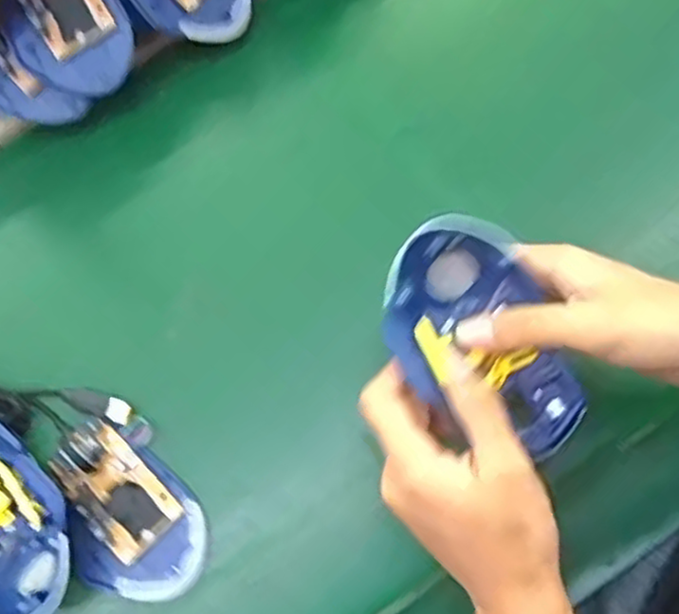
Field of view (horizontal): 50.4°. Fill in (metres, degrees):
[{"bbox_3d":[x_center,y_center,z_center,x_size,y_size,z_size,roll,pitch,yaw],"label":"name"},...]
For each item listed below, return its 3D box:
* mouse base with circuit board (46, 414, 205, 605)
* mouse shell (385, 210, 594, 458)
[{"bbox_3d":[-0.127,0.123,0.420,0.105,0.022,0.071,41,80,12],"label":"mouse base with circuit board"},{"bbox_3d":[0.070,0.018,0.361,0.077,0.039,0.120,-31,76,-7],"label":"mouse shell"}]

